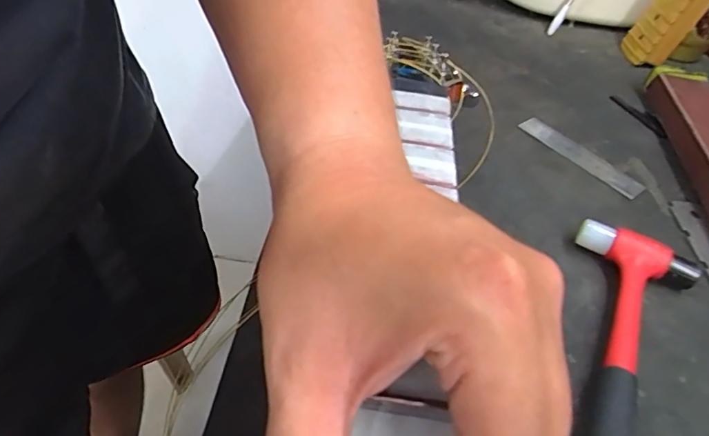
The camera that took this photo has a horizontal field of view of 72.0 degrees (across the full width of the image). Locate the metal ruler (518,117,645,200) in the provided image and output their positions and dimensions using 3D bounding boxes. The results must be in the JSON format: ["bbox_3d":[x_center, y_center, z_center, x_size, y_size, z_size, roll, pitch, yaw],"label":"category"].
[{"bbox_3d":[0.202,-0.057,0.439,0.022,0.005,0.119,-32,56,-16],"label":"metal ruler"}]

